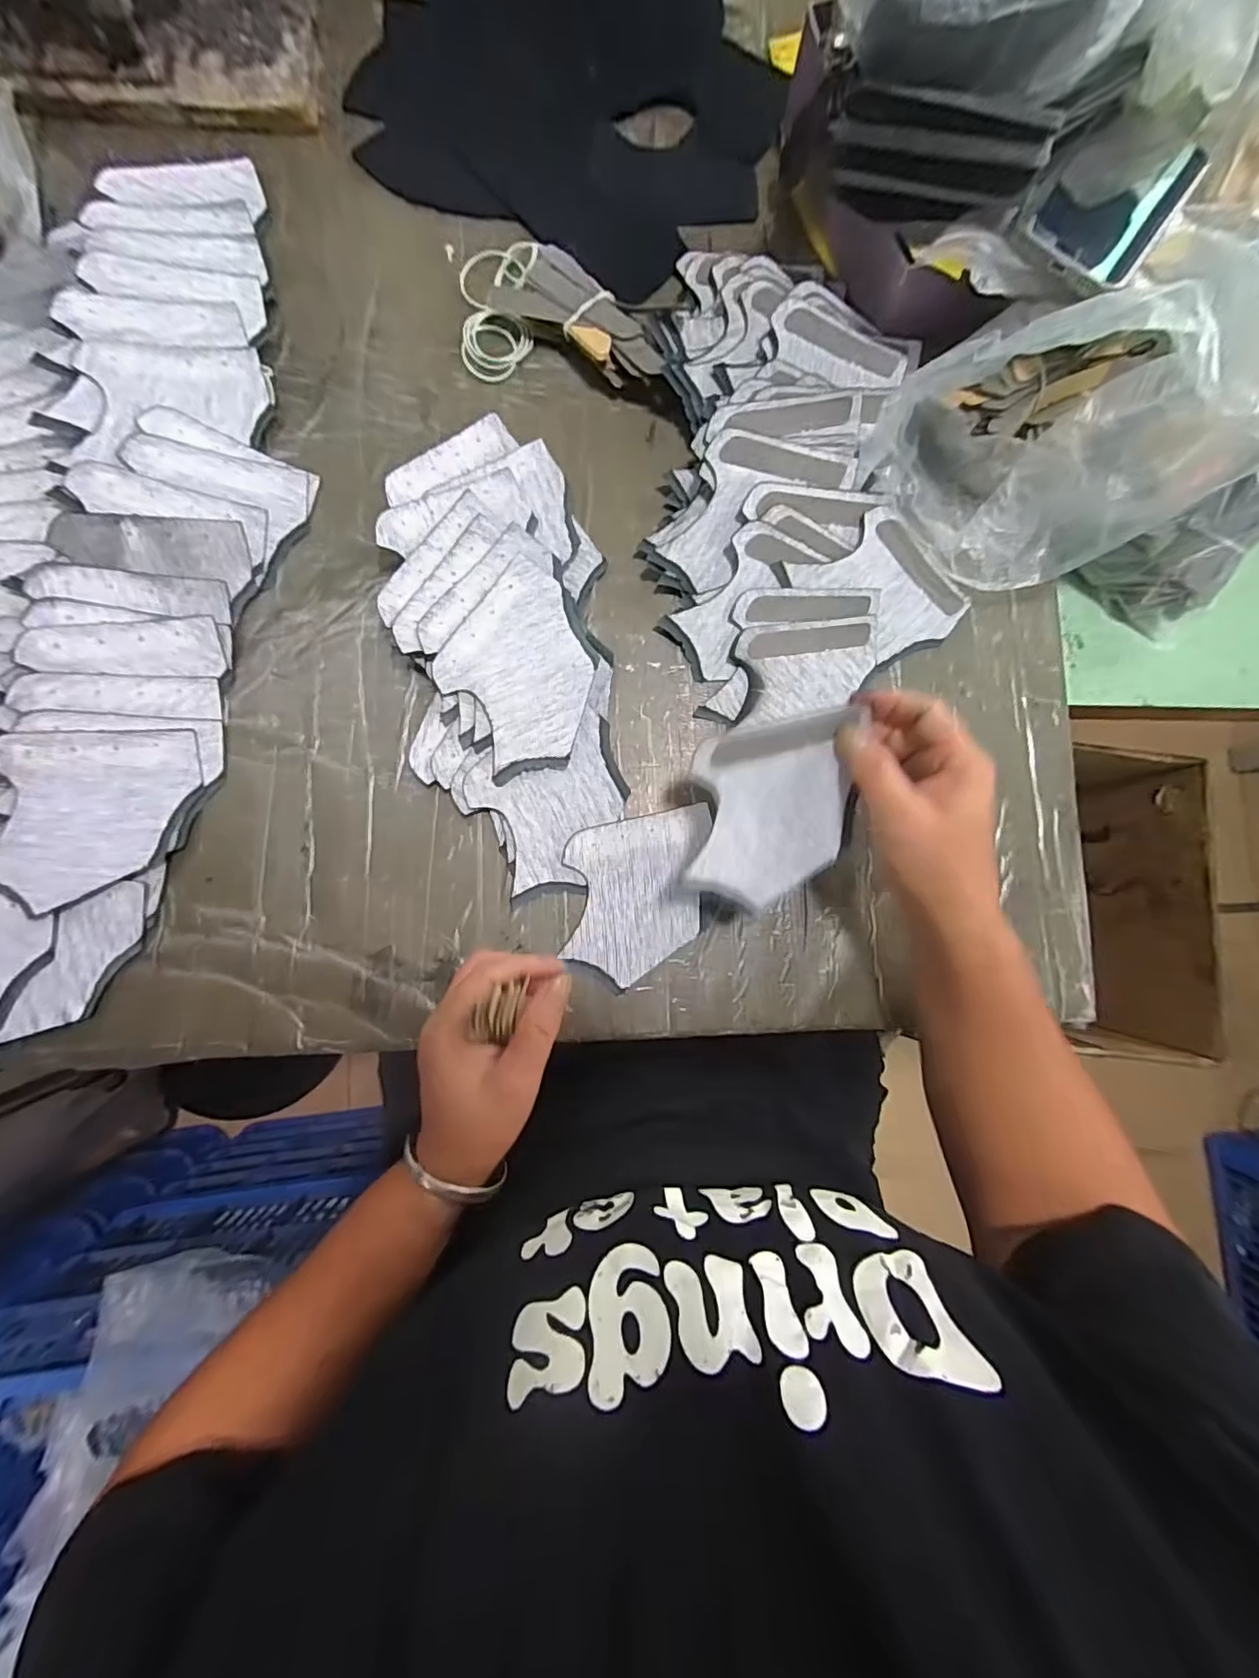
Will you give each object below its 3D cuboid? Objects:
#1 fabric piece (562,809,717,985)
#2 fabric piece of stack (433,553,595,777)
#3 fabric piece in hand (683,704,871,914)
[{"bbox_3d":[0.006,0.036,0.378,0.093,0.006,0.113,2,85,-5],"label":"fabric piece"},{"bbox_3d":[-0.072,-0.112,0.372,0.095,0.004,0.118,-33,91,-3],"label":"fabric piece of stack"},{"bbox_3d":[0.084,-0.019,0.333,0.089,0.006,0.114,3,100,-1],"label":"fabric piece in hand"}]

